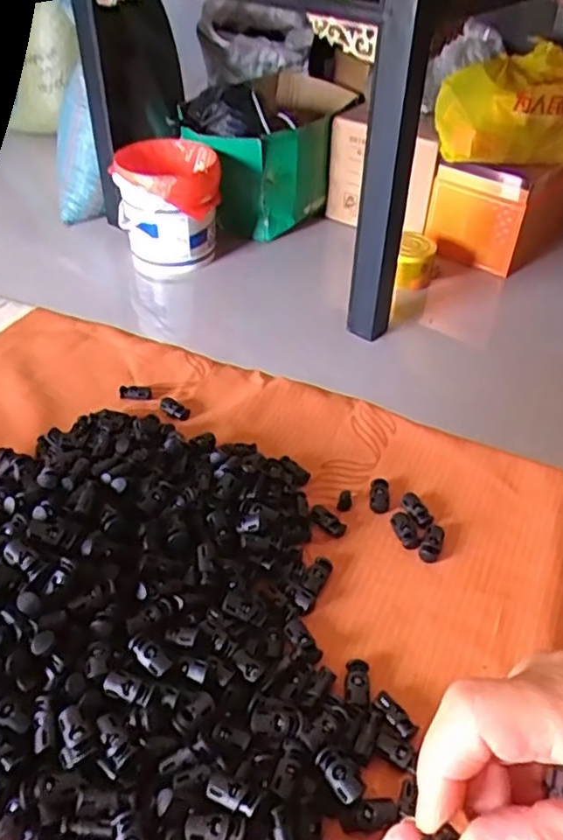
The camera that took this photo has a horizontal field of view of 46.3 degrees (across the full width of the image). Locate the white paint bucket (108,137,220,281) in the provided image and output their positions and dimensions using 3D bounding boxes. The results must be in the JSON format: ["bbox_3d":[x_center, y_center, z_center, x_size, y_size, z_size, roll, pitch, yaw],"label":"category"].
[{"bbox_3d":[-0.283,-0.527,1.672,0.254,0.283,0.254,-4,42,-8],"label":"white paint bucket"}]

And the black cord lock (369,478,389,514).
[{"bbox_3d":[0.073,0.055,0.487,0.014,0.007,0.029,7,40,6],"label":"black cord lock"}]

